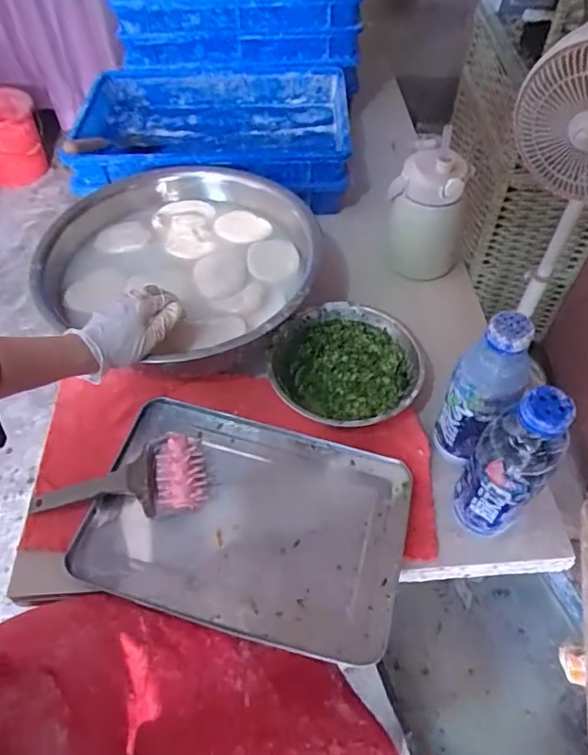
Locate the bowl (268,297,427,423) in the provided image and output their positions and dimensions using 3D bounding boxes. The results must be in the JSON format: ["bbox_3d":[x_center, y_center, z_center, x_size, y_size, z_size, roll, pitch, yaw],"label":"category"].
[{"bbox_3d":[0.066,-0.006,0.684,0.179,0.068,0.184,0,53,0],"label":"bowl"}]

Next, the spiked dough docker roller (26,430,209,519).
[{"bbox_3d":[-0.198,0.112,0.606,0.195,0.038,0.093,-3,53,-2],"label":"spiked dough docker roller"}]

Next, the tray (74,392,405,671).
[{"bbox_3d":[-0.050,0.155,0.592,0.336,0.026,0.231,12,54,10],"label":"tray"}]

